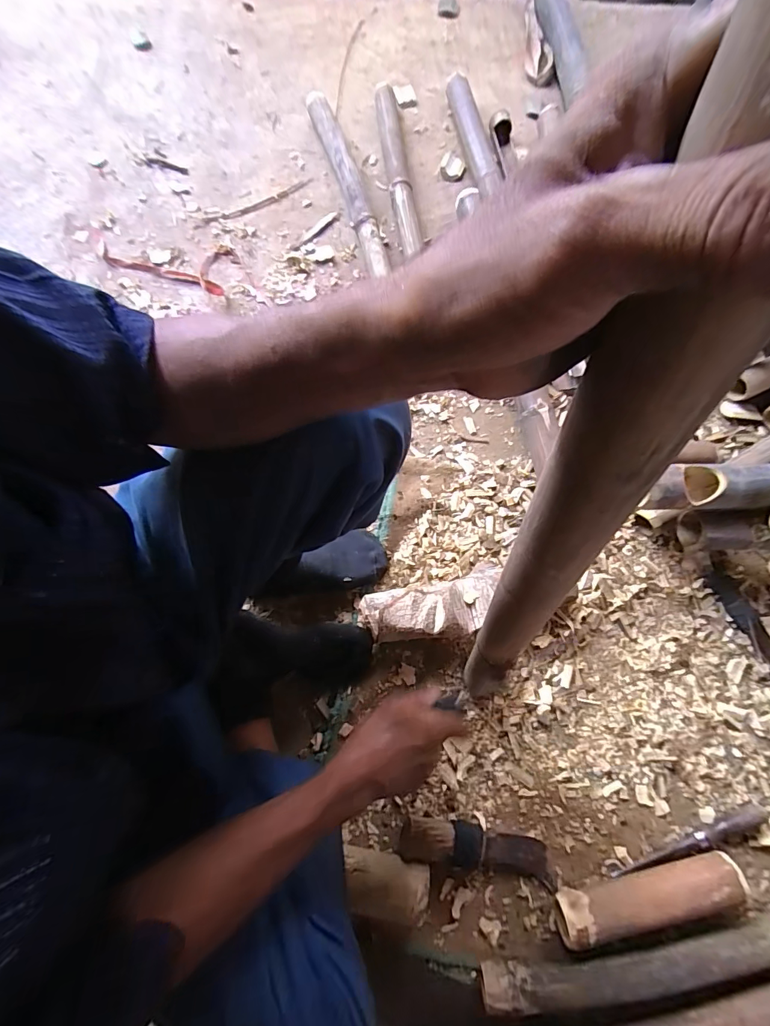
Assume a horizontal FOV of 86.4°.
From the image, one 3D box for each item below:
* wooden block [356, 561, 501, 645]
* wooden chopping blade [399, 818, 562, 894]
[{"bbox_3d":[0.080,0.150,0.646,0.223,0.063,0.097,-14,77,-6],"label":"wooden block"},{"bbox_3d":[0.137,0.482,0.582,0.239,0.041,0.059,18,74,-10],"label":"wooden chopping blade"}]

